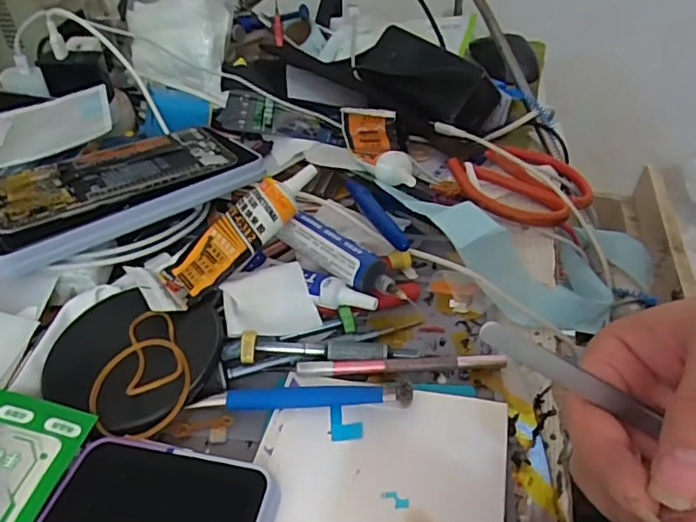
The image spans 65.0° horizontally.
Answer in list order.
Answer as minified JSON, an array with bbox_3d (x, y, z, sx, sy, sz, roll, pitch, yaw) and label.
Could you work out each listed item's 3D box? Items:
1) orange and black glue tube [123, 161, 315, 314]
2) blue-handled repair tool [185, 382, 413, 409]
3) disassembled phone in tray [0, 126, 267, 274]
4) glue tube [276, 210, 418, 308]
[{"bbox_3d":[-0.072,-0.018,0.342,0.126,0.021,0.041,-40,49,-8],"label":"orange and black glue tube"},{"bbox_3d":[-0.025,0.071,0.286,0.114,0.013,0.013,0,41,3],"label":"blue-handled repair tool"},{"bbox_3d":[-0.157,-0.053,0.384,0.183,0.025,0.099,-28,46,-26],"label":"disassembled phone in tray"},{"bbox_3d":[-0.004,0.001,0.348,0.097,0.029,0.019,29,50,32],"label":"glue tube"}]

